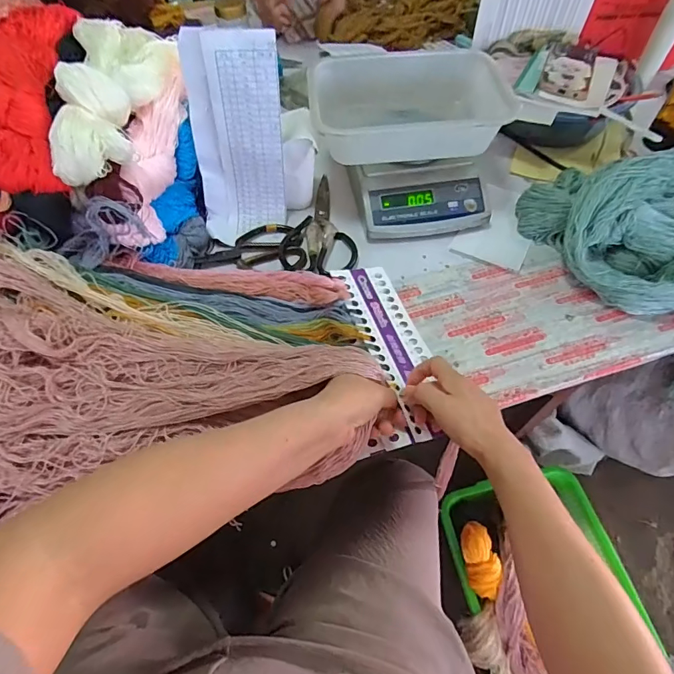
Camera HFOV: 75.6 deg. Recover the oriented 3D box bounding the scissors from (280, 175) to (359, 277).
[{"bbox_3d":[-0.015,-0.174,0.658,0.108,0.012,0.191,8,59,5],"label":"scissors"}]

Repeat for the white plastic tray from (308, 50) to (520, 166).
[{"bbox_3d":[0.099,-0.343,0.655,0.270,0.092,0.163,-4,59,-2],"label":"white plastic tray"}]

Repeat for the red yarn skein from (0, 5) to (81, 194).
[{"bbox_3d":[-0.380,-0.314,0.541,0.076,0.086,0.309,-8,59,-4],"label":"red yarn skein"}]

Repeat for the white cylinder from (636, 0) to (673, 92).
[{"bbox_3d":[0.590,-0.534,0.788,0.045,0.147,0.051,31,64,18],"label":"white cylinder"}]

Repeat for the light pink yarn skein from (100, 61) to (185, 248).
[{"bbox_3d":[-0.245,-0.244,0.566,0.052,0.082,0.255,9,82,6],"label":"light pink yarn skein"}]

